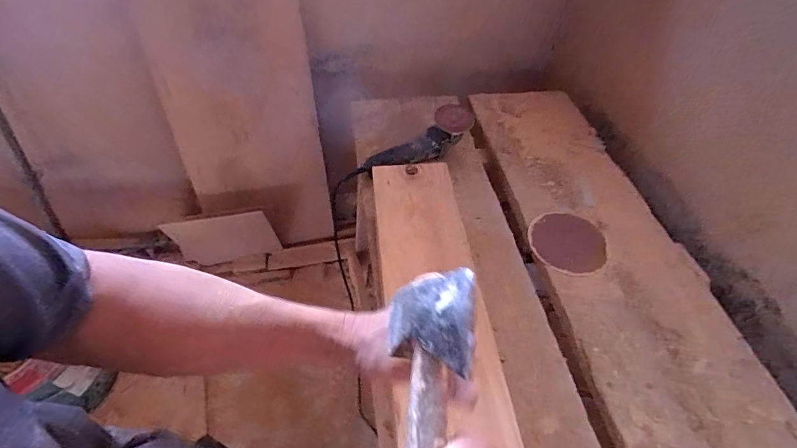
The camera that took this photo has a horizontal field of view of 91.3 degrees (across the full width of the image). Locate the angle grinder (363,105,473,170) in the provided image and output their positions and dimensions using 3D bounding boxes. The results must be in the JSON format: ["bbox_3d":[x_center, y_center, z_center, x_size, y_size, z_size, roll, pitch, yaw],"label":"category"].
[{"bbox_3d":[0.054,-0.211,1.011,0.311,0.072,0.081,-29,54,-4],"label":"angle grinder"}]

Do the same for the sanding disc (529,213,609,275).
[{"bbox_3d":[0.374,0.035,0.863,0.164,0.012,0.180,15,51,13],"label":"sanding disc"}]

